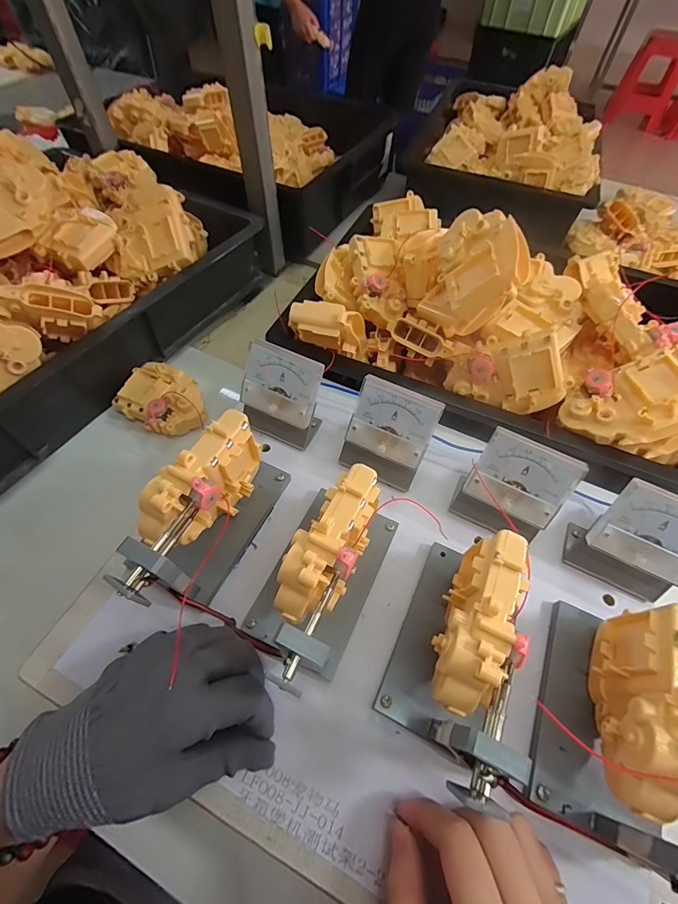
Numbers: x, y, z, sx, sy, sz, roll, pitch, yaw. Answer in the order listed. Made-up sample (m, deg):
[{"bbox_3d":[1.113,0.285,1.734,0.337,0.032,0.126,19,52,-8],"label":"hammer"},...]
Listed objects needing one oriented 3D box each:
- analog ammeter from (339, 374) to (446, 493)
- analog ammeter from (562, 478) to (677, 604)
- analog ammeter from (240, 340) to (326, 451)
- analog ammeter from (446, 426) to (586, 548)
[{"bbox_3d":[0.039,-0.011,0.311,0.064,0.076,0.044,26,61,14],"label":"analog ammeter"},{"bbox_3d":[0.211,0.066,0.268,0.067,0.074,0.042,29,62,16],"label":"analog ammeter"},{"bbox_3d":[-0.050,-0.042,0.325,0.065,0.074,0.043,22,60,11],"label":"analog ammeter"},{"bbox_3d":[0.130,0.029,0.290,0.065,0.074,0.046,34,63,18],"label":"analog ammeter"}]

